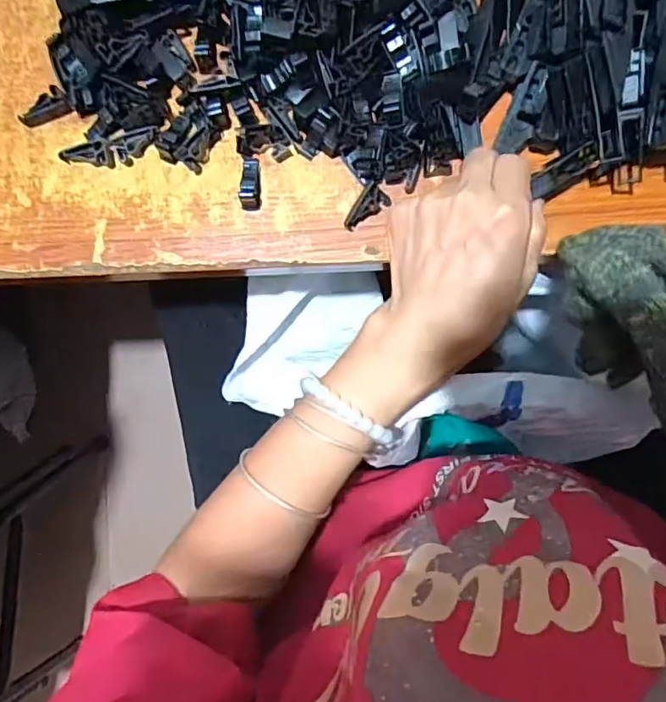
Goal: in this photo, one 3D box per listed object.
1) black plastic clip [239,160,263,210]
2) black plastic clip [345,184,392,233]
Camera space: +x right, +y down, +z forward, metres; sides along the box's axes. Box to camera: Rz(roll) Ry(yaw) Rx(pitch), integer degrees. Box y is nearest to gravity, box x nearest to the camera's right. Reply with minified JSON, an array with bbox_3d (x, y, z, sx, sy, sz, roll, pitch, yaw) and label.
[{"bbox_3d":[-0.049,-0.100,0.316,0.011,0.012,0.030,-1,89,2],"label":"black plastic clip"},{"bbox_3d":[0.018,-0.086,0.316,0.030,0.010,0.015,-34,88,1],"label":"black plastic clip"}]

